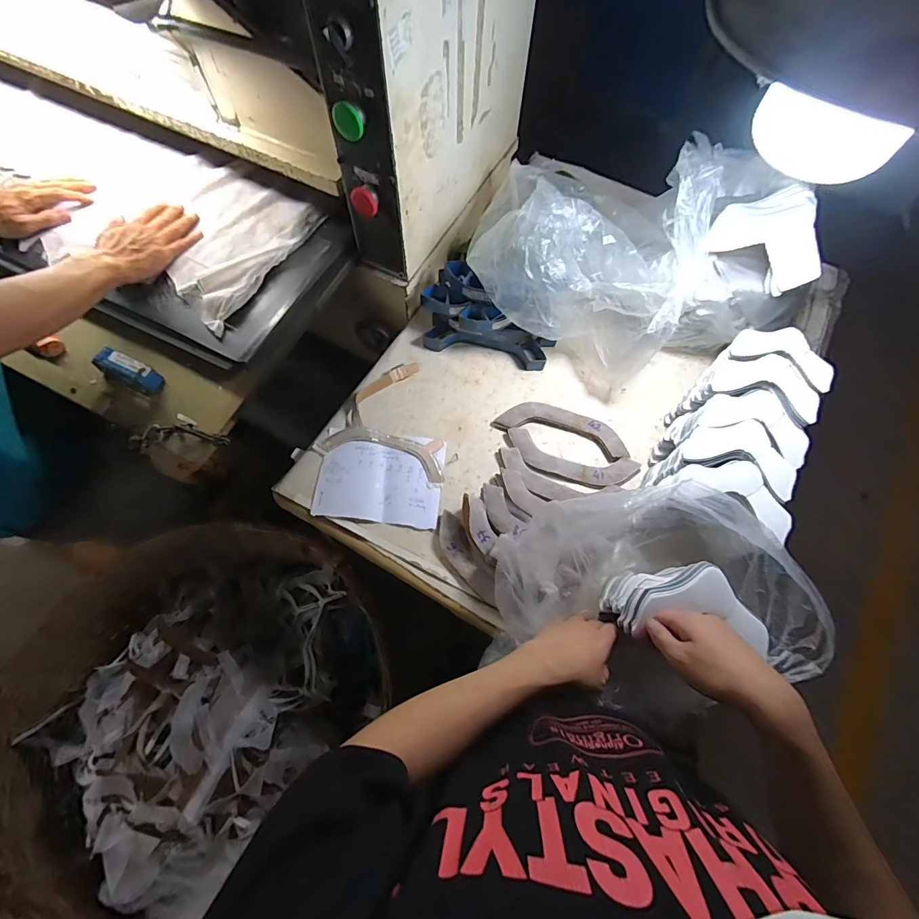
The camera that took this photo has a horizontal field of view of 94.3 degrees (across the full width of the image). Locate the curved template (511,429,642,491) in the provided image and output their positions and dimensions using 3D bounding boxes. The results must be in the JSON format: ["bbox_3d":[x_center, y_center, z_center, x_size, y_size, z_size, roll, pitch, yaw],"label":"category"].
[{"bbox_3d":[0.188,0.003,0.724,0.219,0.015,0.069,17,68,5],"label":"curved template"}]

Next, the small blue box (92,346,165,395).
[{"bbox_3d":[-0.490,-0.131,0.630,0.093,0.045,0.033,22,68,7],"label":"small blue box"}]

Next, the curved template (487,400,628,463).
[{"bbox_3d":[0.179,-0.057,0.746,0.225,0.017,0.068,17,68,5],"label":"curved template"}]

